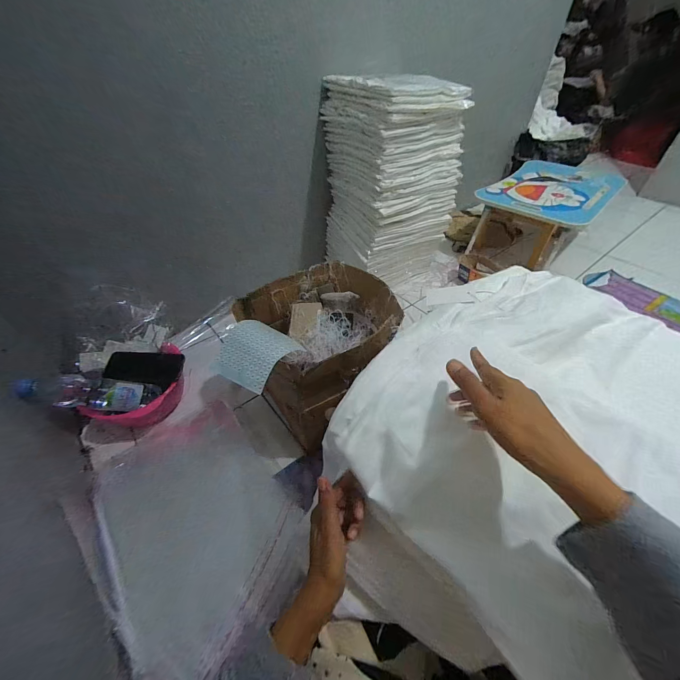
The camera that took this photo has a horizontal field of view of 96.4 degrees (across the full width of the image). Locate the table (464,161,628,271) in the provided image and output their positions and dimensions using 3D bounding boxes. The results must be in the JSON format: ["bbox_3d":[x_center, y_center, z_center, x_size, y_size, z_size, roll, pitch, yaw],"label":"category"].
[{"bbox_3d":[0.823,-0.506,1.270,0.379,0.265,0.580,35,55,30],"label":"table"}]

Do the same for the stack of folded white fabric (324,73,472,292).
[{"bbox_3d":[0.165,-0.510,1.033,0.360,0.579,0.310,-30,52,-26],"label":"stack of folded white fabric"}]

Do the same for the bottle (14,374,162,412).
[{"bbox_3d":[-0.531,0.114,0.658,0.238,0.085,0.078,16,30,-43],"label":"bottle"}]

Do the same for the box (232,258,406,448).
[{"bbox_3d":[-0.023,0.023,0.714,0.319,0.253,0.311,-25,50,-23],"label":"box"}]

